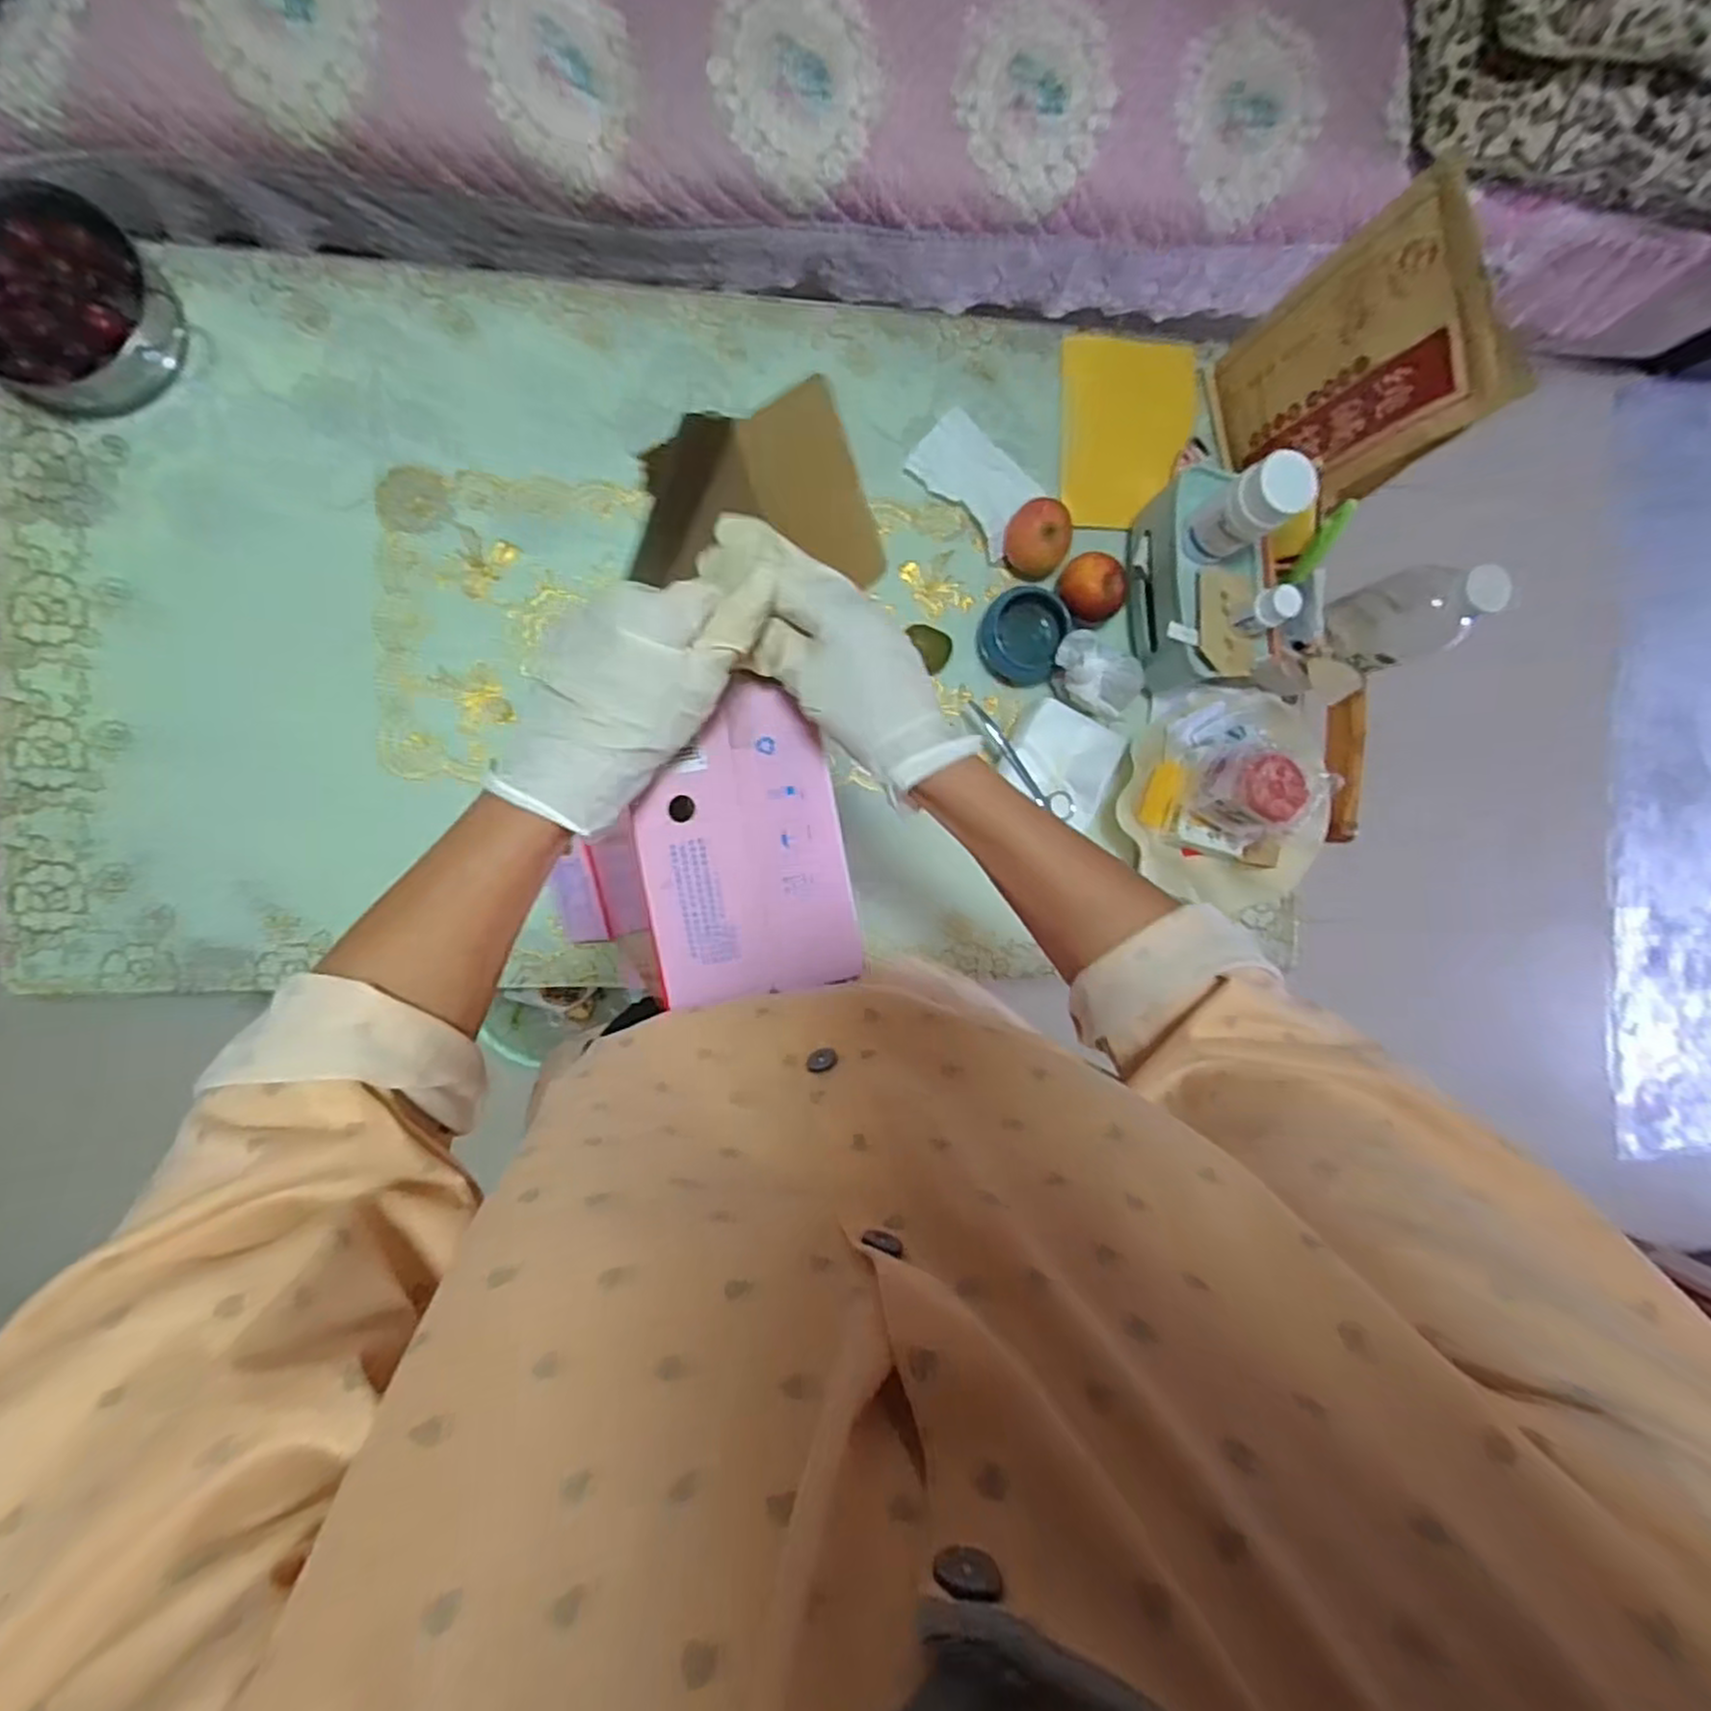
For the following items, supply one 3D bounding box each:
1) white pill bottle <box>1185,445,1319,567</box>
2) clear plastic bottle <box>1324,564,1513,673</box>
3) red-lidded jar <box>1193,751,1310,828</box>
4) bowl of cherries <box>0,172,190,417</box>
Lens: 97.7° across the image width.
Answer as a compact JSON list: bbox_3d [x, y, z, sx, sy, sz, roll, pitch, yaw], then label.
[{"bbox_3d":[0.329,-0.293,0.646,0.049,0.120,0.051,0,91,-8],"label":"white pill bottle"},{"bbox_3d":[0.485,-0.212,0.667,0.067,0.177,0.080,-20,94,-7],"label":"clear plastic bottle"},{"bbox_3d":[0.384,-0.064,0.735,0.081,0.077,0.071,20,89,-8],"label":"red-lidded jar"},{"bbox_3d":[-0.687,-0.475,0.644,0.159,0.055,0.159,0,91,-8],"label":"bowl of cherries"}]

